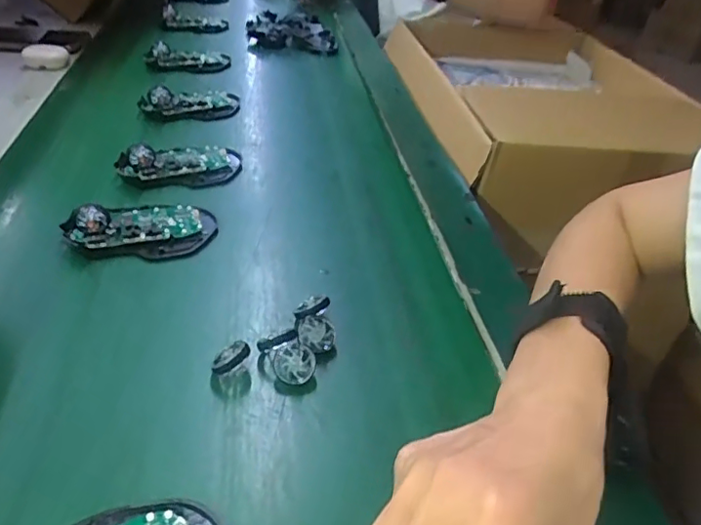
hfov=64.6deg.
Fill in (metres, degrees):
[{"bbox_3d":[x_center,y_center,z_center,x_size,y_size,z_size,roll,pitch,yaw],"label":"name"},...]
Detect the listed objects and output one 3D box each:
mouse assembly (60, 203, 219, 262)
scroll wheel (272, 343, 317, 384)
[{"bbox_3d":[-0.170,-0.031,0.453,0.110,0.031,0.065,4,35,-9],"label":"mouse assembly"},{"bbox_3d":[-0.036,0.065,0.355,0.026,0.004,0.025,1,80,-5],"label":"scroll wheel"}]

